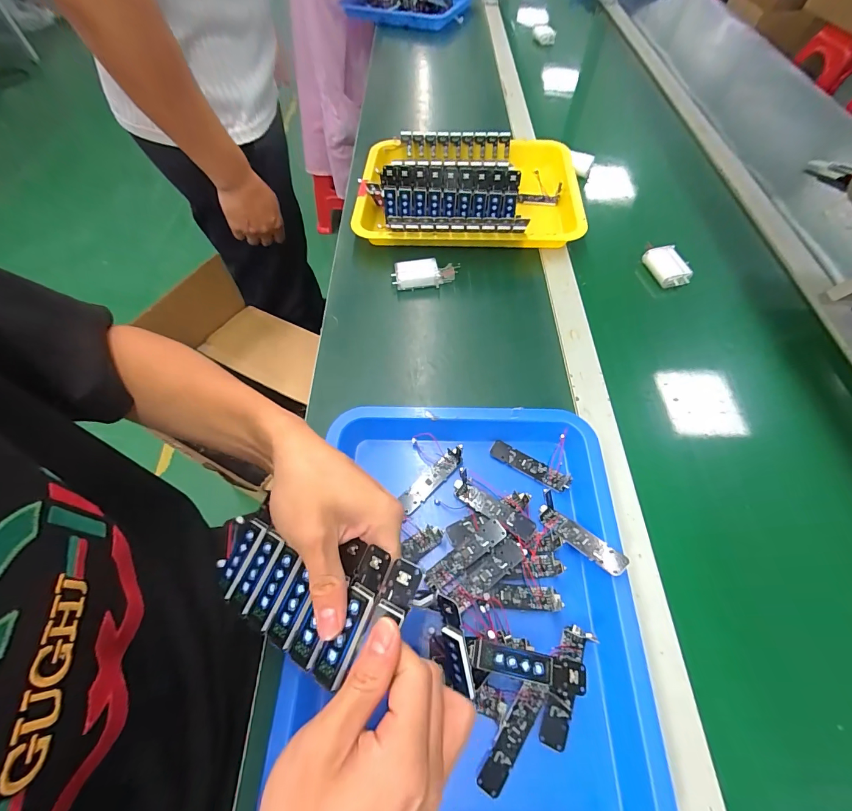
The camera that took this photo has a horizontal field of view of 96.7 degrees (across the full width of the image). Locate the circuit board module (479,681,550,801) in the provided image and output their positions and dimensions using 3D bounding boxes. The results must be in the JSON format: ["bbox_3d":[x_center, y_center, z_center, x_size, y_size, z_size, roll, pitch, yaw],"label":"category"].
[{"bbox_3d":[0.062,0.235,0.270,0.019,0.007,0.073,37,68,8],"label":"circuit board module"}]

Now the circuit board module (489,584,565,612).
[{"bbox_3d":[0.083,0.160,0.315,0.059,0.004,0.019,2,60,2],"label":"circuit board module"}]

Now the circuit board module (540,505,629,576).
[{"bbox_3d":[0.131,0.113,0.323,0.020,0.008,0.078,-37,39,-19],"label":"circuit board module"}]

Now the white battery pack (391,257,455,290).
[{"bbox_3d":[-0.003,-0.177,0.515,0.082,0.024,0.034,-6,60,-3],"label":"white battery pack"}]

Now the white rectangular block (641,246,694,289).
[{"bbox_3d":[0.330,-0.189,0.516,0.038,0.023,0.062,-13,61,-7],"label":"white rectangular block"}]

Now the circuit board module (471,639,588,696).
[{"bbox_3d":[0.071,0.180,0.261,0.079,0.010,0.018,9,61,6],"label":"circuit board module"}]

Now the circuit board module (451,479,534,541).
[{"bbox_3d":[0.061,0.095,0.348,0.079,0.013,0.019,30,65,17],"label":"circuit board module"}]

